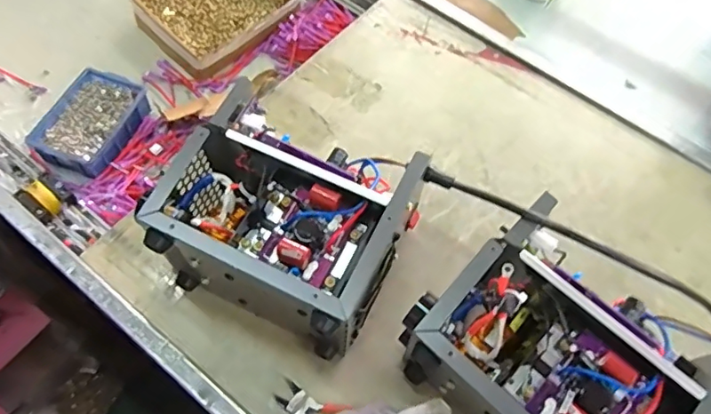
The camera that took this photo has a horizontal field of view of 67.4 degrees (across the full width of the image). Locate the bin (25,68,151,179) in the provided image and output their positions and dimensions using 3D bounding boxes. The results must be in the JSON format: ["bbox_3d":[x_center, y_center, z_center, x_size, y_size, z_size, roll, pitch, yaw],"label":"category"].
[{"bbox_3d":[-0.370,-0.117,0.756,0.102,0.048,0.151,20,63,7],"label":"bin"}]

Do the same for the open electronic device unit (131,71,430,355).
[{"bbox_3d":[-0.068,0.021,0.553,0.223,0.158,0.187,26,63,9],"label":"open electronic device unit"}]

